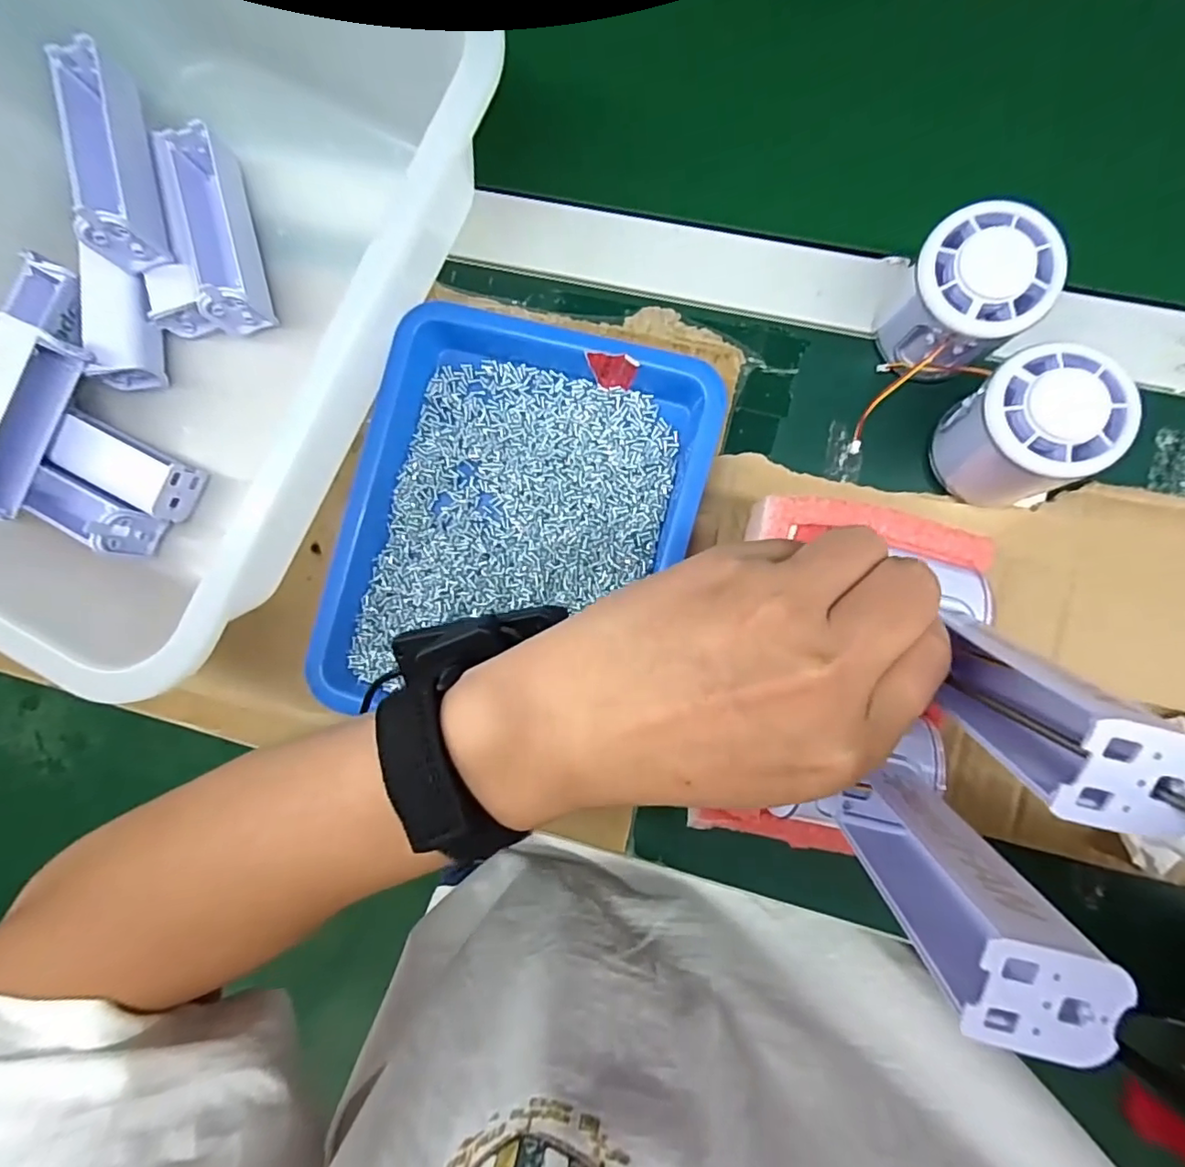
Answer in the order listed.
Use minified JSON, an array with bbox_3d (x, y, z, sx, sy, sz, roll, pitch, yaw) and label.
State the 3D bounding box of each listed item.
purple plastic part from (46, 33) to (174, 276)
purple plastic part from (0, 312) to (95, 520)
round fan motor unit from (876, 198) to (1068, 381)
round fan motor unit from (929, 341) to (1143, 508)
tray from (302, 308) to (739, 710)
[{"bbox_3d":[-0.249,-0.220,0.295,0.029,0.038,0.101,-14,86,5],"label":"purple plastic part"},{"bbox_3d":[-0.304,-0.085,0.298,0.032,0.028,0.099,24,90,6],"label":"purple plastic part"},{"bbox_3d":[0.169,-0.130,0.267,0.061,0.061,0.056,0,87,5],"label":"round fan motor unit"},{"bbox_3d":[0.195,-0.069,0.257,0.055,0.054,0.057,0,87,5],"label":"round fan motor unit"},{"bbox_3d":[-0.041,-0.030,0.299,0.178,0.029,0.209,12,89,6],"label":"tray"}]

